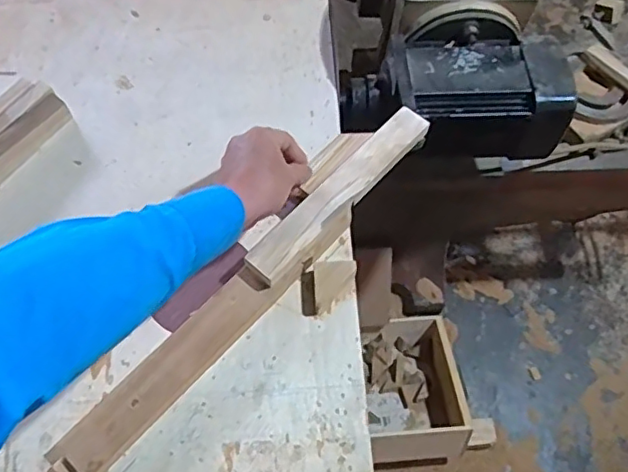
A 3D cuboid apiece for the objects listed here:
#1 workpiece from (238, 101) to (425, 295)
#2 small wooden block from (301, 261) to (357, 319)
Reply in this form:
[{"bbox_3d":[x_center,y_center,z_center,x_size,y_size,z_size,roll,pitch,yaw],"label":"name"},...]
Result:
[{"bbox_3d":[0.027,-0.046,0.647,0.042,0.022,0.274,40,70,17],"label":"workpiece"},{"bbox_3d":[0.017,0.058,0.633,0.060,0.019,0.053,-3,65,-6],"label":"small wooden block"}]

